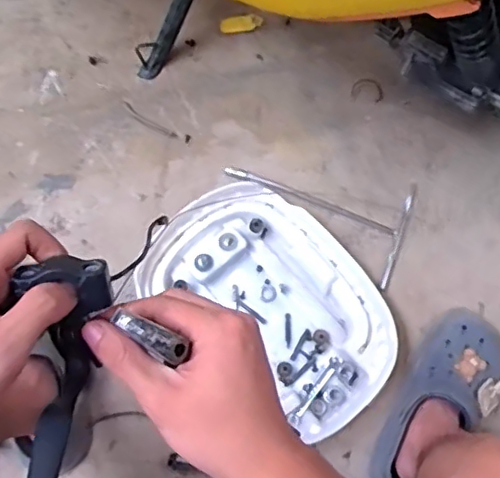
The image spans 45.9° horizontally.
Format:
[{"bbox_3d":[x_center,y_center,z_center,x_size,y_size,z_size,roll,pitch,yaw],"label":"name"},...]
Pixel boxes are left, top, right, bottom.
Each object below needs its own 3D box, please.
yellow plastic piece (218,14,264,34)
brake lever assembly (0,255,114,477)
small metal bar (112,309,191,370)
[{"bbox_3d":[-0.015,-0.359,0.986,0.069,0.013,0.028,-10,73,-5],"label":"yellow plastic piece"},{"bbox_3d":[-0.103,0.086,0.312,0.048,0.050,0.149,0,62,-2],"label":"brake lever assembly"},{"bbox_3d":[-0.052,0.050,0.304,0.039,0.008,0.011,28,73,-5],"label":"small metal bar"}]

